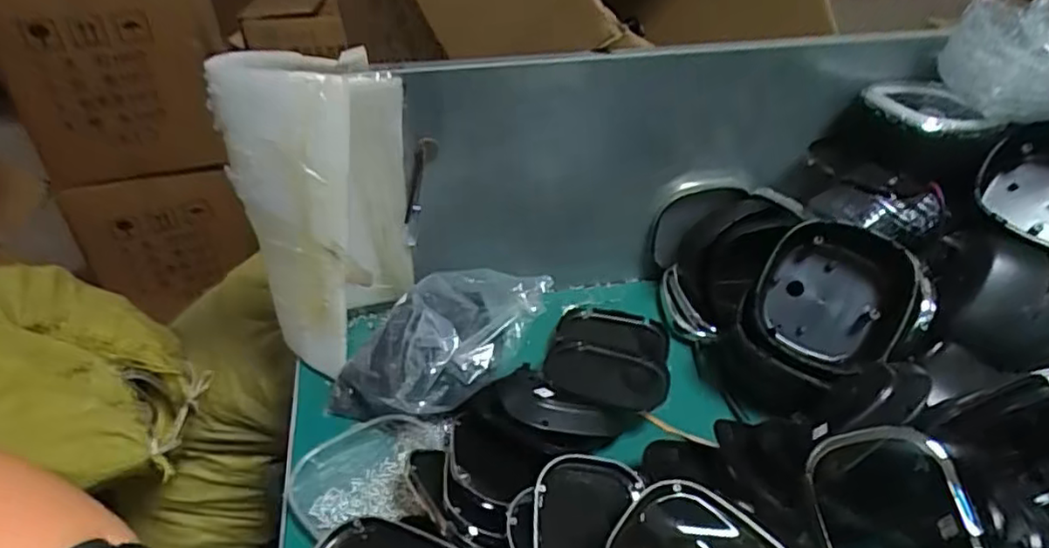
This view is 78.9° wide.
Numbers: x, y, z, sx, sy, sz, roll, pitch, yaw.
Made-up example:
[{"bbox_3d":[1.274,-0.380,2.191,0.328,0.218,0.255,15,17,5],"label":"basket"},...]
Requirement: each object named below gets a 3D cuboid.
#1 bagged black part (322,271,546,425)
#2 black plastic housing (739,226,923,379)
[{"bbox_3d":[-0.098,0.078,0.700,0.217,0.128,0.136,-24,45,-27],"label":"bagged black part"},{"bbox_3d":[0.328,0.031,0.684,0.159,0.164,0.075,24,3,16],"label":"black plastic housing"}]

